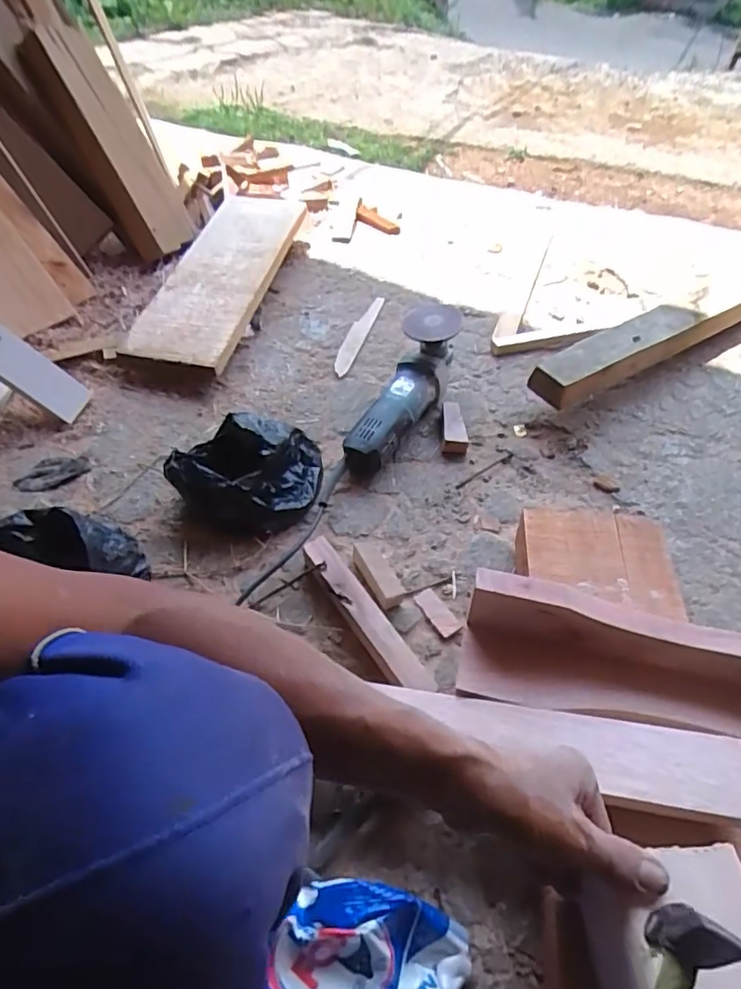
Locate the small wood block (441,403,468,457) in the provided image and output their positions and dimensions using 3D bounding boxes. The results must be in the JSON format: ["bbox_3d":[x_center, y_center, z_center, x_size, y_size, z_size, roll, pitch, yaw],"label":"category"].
[{"bbox_3d":[0.121,-0.093,0.825,0.034,0.023,0.094,3,49,4],"label":"small wood block"}]

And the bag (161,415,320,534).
[{"bbox_3d":[-0.151,-0.028,0.723,0.163,0.101,0.142,0,49,2],"label":"bag"}]

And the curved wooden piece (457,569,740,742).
[{"bbox_3d":[0.239,0.147,0.476,0.315,0.071,0.085,10,50,10],"label":"curved wooden piece"}]

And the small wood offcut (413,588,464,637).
[{"bbox_3d":[0.075,0.131,0.642,0.025,0.010,0.061,-23,52,-18],"label":"small wood offcut"}]

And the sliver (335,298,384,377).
[{"bbox_3d":[-0.021,-0.280,1.004,0.035,0.011,0.233,13,50,13],"label":"sliver"}]

